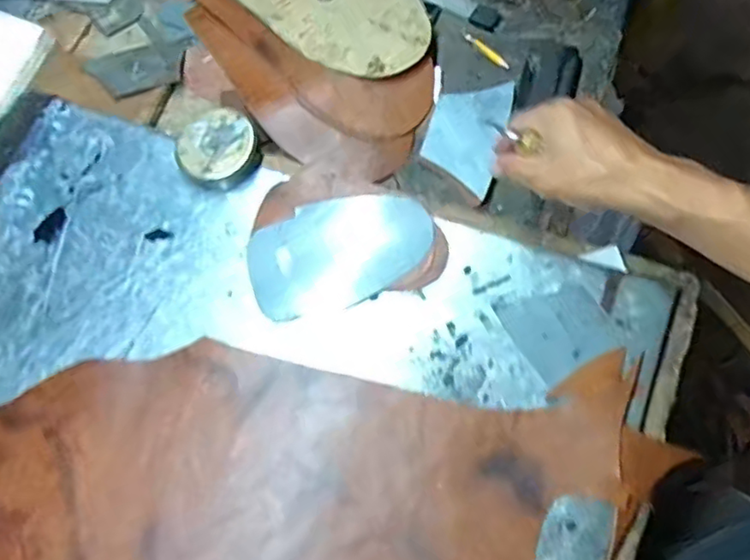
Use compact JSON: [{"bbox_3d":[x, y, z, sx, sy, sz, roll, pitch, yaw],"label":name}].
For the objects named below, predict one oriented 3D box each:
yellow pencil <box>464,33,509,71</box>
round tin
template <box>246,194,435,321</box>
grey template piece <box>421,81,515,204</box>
[{"bbox_3d":[0.117,-0.239,0.634,0.010,0.004,0.061,-37,71,-12],"label":"yellow pencil"},{"bbox_3d":[-0.148,-0.122,0.580,0.075,0.033,0.066,-25,69,-8],"label":"round tin"},{"bbox_3d":[-0.031,-0.025,0.542,0.161,0.007,0.099,-12,72,2],"label":"template"},{"bbox_3d":[0.089,-0.145,0.594,0.070,0.009,0.127,15,70,8],"label":"grey template piece"}]

